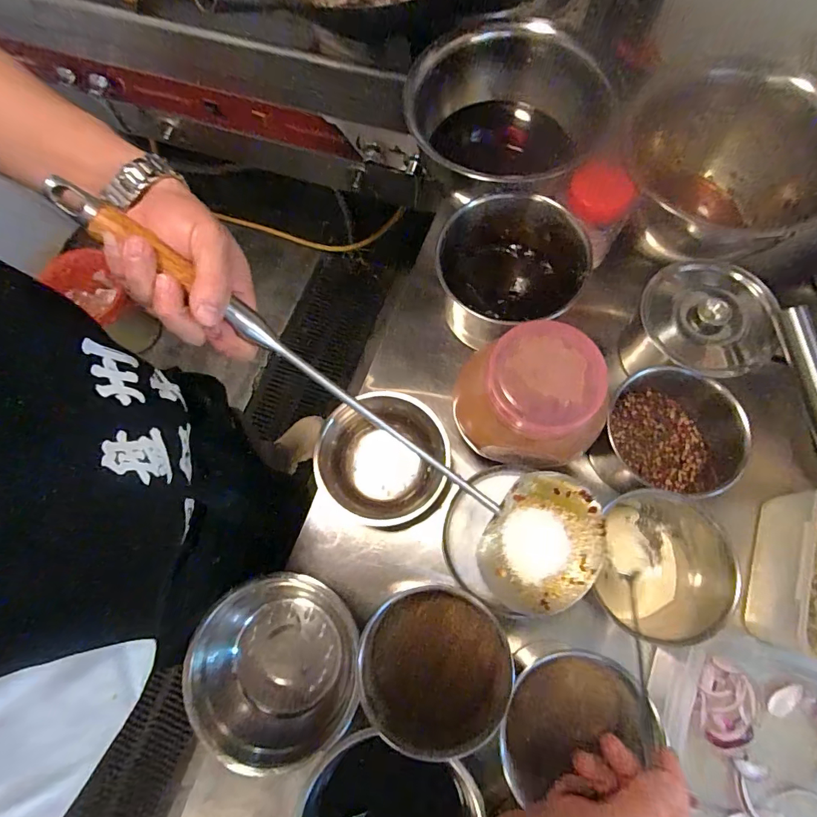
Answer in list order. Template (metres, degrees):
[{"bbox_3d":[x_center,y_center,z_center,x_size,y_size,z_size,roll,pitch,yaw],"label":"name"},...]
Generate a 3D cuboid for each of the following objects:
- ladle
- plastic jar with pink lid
[{"bbox_3d":[-0.023,0.022,0.339,0.481,0.055,0.119,36,74,-22],"label":"ladle"},{"bbox_3d":[0.126,-0.002,0.470,0.125,0.131,0.123,-1,72,2],"label":"plastic jar with pink lid"}]

